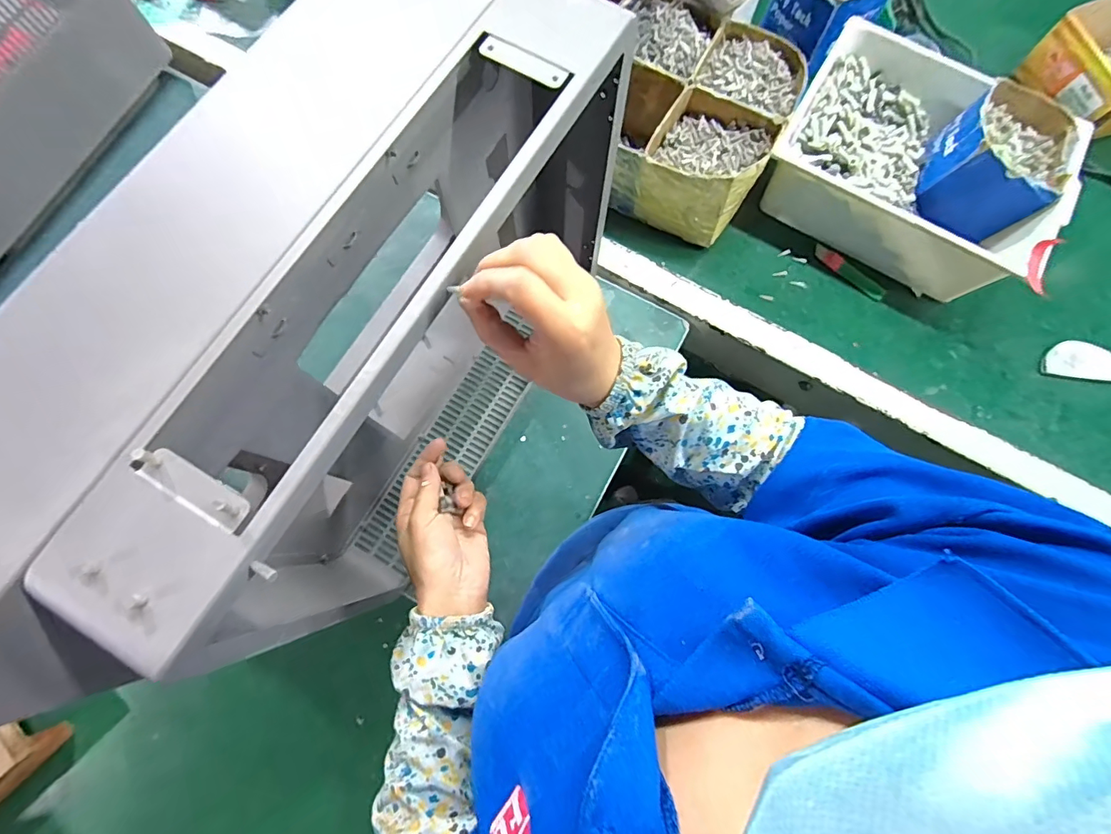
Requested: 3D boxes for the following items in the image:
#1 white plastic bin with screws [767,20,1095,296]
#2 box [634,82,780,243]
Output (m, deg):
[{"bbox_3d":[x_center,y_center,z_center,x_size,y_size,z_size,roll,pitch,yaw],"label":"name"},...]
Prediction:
[{"bbox_3d":[0.501,-0.357,0.684,0.348,0.147,0.282,31,77,7],"label":"white plastic bin with screws"},{"bbox_3d":[0.205,-0.343,0.670,0.139,0.110,0.144,29,76,6],"label":"box"}]

